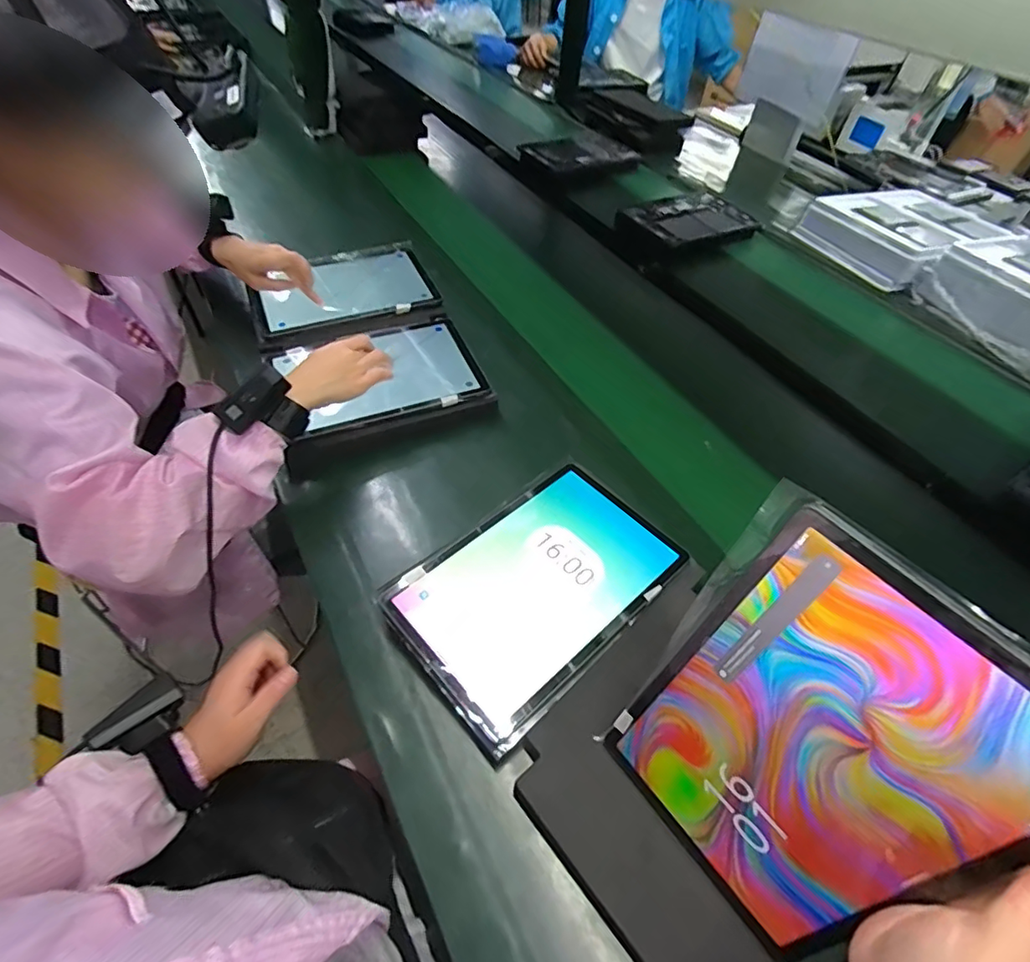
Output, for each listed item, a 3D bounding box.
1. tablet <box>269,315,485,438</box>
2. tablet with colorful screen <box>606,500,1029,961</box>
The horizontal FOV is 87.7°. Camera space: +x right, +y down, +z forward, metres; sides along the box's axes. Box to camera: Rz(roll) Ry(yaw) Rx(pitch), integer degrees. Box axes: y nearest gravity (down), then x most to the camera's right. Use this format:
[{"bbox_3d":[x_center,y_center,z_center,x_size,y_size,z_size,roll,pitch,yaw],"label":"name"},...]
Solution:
[{"bbox_3d":[-0.168,-0.144,0.684,0.233,0.025,0.181,-21,54,-21],"label":"tablet"},{"bbox_3d":[0.163,0.157,0.312,0.010,0.258,0.162,-15,50,-42],"label":"tablet with colorful screen"}]

